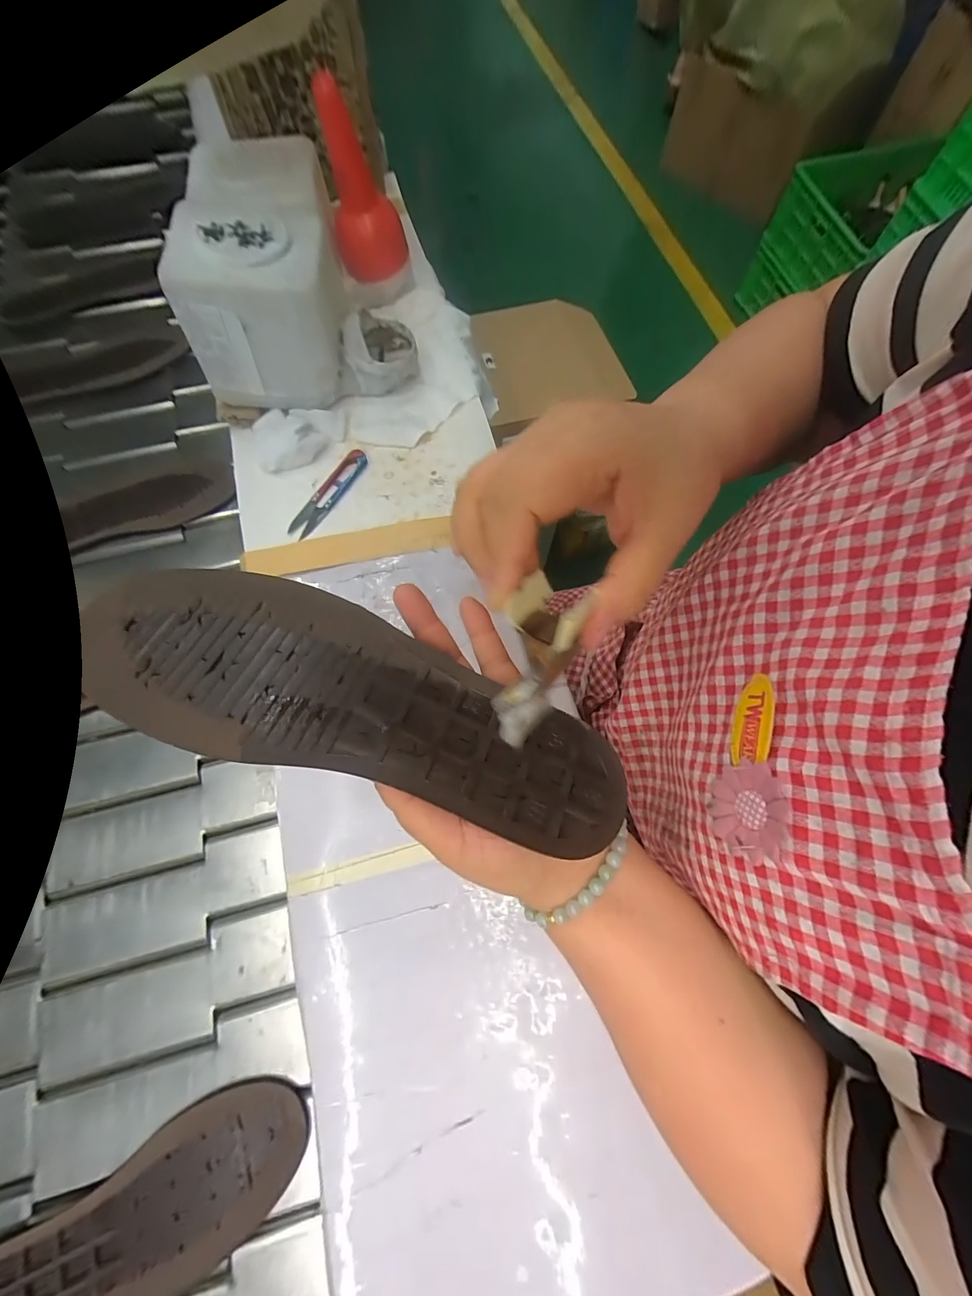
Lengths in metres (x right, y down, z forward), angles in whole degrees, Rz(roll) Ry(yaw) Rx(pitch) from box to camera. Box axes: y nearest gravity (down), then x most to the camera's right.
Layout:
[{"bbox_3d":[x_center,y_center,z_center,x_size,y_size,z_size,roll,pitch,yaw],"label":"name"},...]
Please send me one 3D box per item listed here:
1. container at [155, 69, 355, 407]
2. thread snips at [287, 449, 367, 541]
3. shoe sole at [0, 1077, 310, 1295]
[{"bbox_3d":[-0.198,-0.335,0.406,0.124,0.134,0.185,-8,70,-2],"label":"container"},{"bbox_3d":[-0.147,-0.145,0.402,0.023,0.011,0.102,31,74,11],"label":"thread snips"},{"bbox_3d":[-0.240,0.390,0.284,0.252,0.012,0.080,-30,73,-9],"label":"shoe sole"}]

